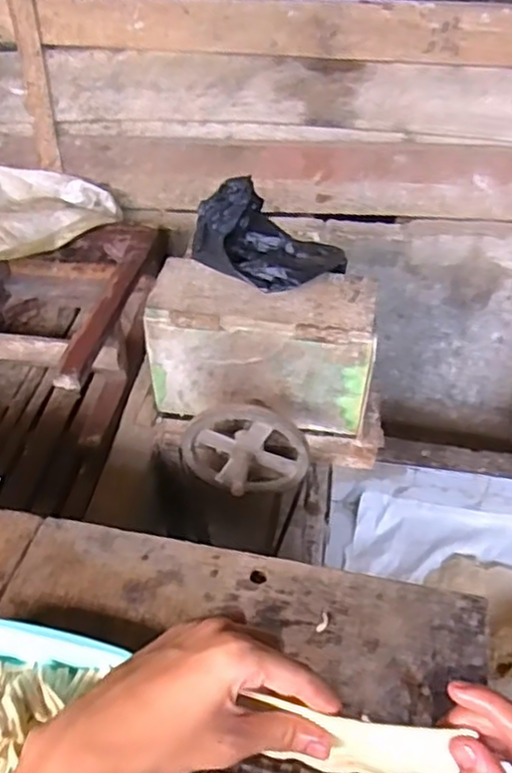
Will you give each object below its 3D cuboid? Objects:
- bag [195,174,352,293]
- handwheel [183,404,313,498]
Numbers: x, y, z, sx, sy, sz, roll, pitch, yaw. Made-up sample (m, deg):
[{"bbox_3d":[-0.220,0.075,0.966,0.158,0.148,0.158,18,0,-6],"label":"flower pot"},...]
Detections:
[{"bbox_3d":[0.015,-0.236,1.072,0.220,0.094,0.188,35,54,30],"label":"bag"},{"bbox_3d":[-0.025,0.120,1.050,0.195,0.191,0.096,0,41,18],"label":"handwheel"}]

